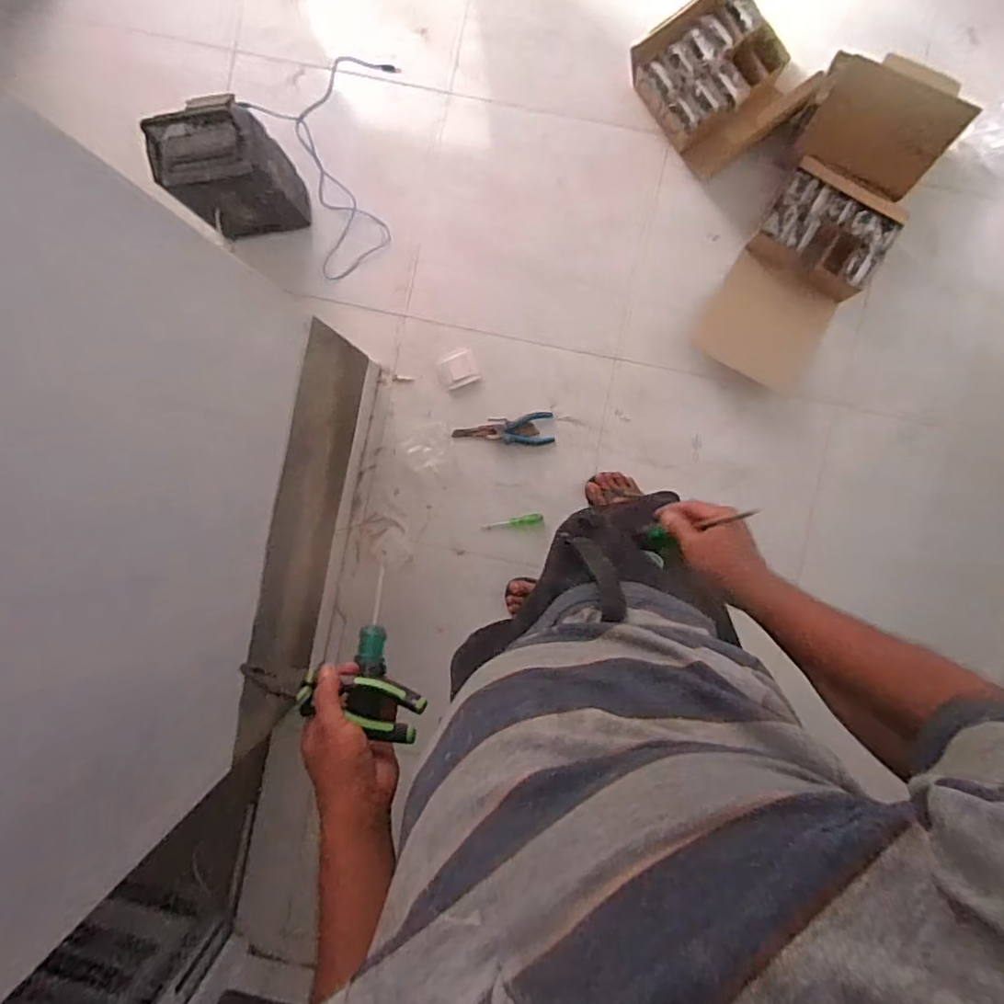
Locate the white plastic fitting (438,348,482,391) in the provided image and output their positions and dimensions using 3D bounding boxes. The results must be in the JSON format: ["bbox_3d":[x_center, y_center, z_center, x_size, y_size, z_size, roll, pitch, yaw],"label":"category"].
[{"bbox_3d":[-0.098,-0.300,1.344,0.083,0.018,0.077,-19,92,3],"label":"white plastic fitting"}]

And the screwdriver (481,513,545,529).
[{"bbox_3d":[0.025,0.044,1.340,0.137,0.014,0.022,-6,92,1],"label":"screwdriver"}]

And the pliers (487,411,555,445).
[{"bbox_3d":[0.040,-0.160,1.320,0.153,0.031,0.070,-5,92,-12],"label":"pliers"}]

